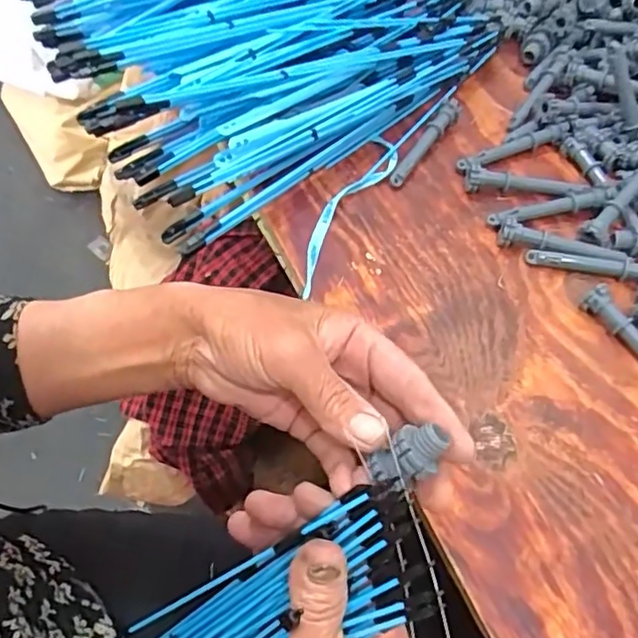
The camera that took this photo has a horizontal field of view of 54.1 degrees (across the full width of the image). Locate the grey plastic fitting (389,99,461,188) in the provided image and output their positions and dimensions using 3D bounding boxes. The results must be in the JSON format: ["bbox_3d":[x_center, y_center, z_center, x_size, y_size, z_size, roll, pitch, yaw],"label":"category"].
[{"bbox_3d":[0.085,-0.140,0.493,0.013,0.010,0.099,29,66,18],"label":"grey plastic fitting"}]

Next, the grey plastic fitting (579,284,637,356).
[{"bbox_3d":[0.206,0.016,0.397,0.018,0.014,0.091,-29,63,-13],"label":"grey plastic fitting"}]

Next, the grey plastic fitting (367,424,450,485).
[{"bbox_3d":[0.039,0.061,0.274,0.032,0.019,0.019,-22,62,-9],"label":"grey plastic fitting"}]

